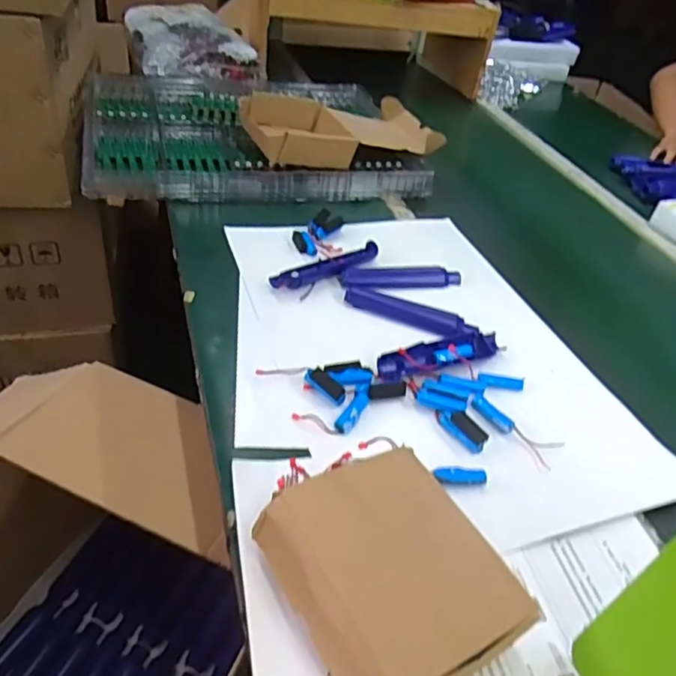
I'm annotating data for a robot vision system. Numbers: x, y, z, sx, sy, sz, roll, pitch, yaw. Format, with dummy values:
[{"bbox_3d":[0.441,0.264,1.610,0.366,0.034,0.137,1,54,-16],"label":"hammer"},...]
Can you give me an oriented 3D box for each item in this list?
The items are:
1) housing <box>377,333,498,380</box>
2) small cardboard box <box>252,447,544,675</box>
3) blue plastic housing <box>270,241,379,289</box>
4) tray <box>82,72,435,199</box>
[{"bbox_3d":[0.120,0.015,0.692,0.165,0.026,0.043,-10,43,-22],"label":"housing"},{"bbox_3d":[0.038,0.181,0.457,0.145,0.063,0.167,-17,46,-28],"label":"small cardboard box"},{"bbox_3d":[-0.014,-0.097,0.810,0.176,0.015,0.029,-22,49,-32],"label":"blue plastic housing"},{"bbox_3d":[-0.159,-0.380,1.079,0.551,0.056,0.429,-6,42,-17],"label":"tray"}]

